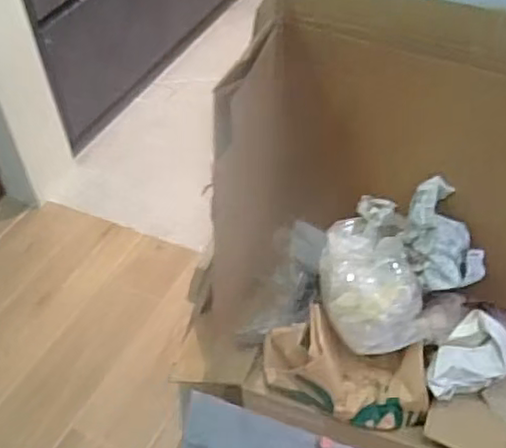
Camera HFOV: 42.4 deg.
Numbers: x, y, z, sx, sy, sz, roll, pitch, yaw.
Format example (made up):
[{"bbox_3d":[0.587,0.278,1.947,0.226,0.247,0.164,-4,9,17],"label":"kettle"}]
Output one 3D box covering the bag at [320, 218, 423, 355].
[{"bbox_3d":[0.208,0.103,1.172,0.167,0.137,0.224,-11,45,-7],"label":"bag"}]

